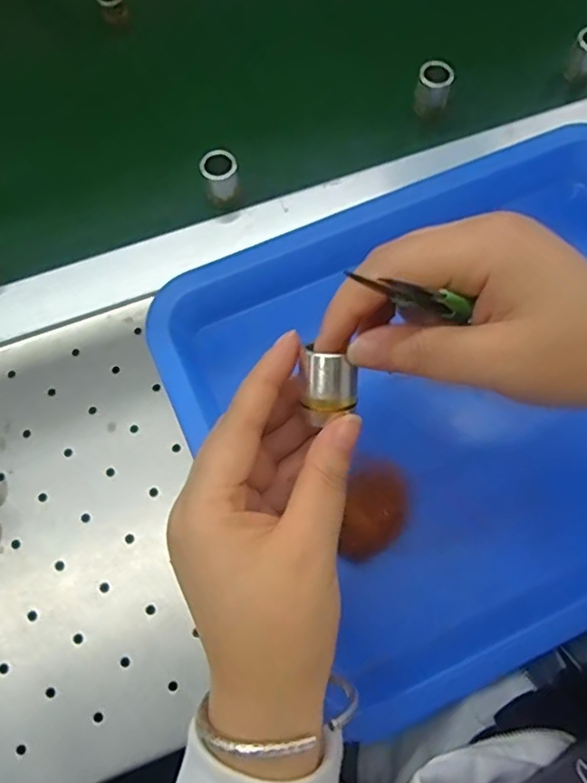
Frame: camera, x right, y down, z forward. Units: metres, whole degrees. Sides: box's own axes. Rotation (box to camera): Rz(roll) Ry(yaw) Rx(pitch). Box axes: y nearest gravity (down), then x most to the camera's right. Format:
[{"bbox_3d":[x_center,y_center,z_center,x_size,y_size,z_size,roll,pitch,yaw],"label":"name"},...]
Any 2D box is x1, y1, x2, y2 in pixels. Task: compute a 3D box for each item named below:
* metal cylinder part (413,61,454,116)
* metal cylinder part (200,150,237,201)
[{"bbox_3d":[0.098,-0.213,0.411,0.023,0.026,0.019,14,72,6],"label":"metal cylinder part"},{"bbox_3d":[-0.048,-0.139,0.387,0.022,0.030,0.021,0,71,1],"label":"metal cylinder part"}]

